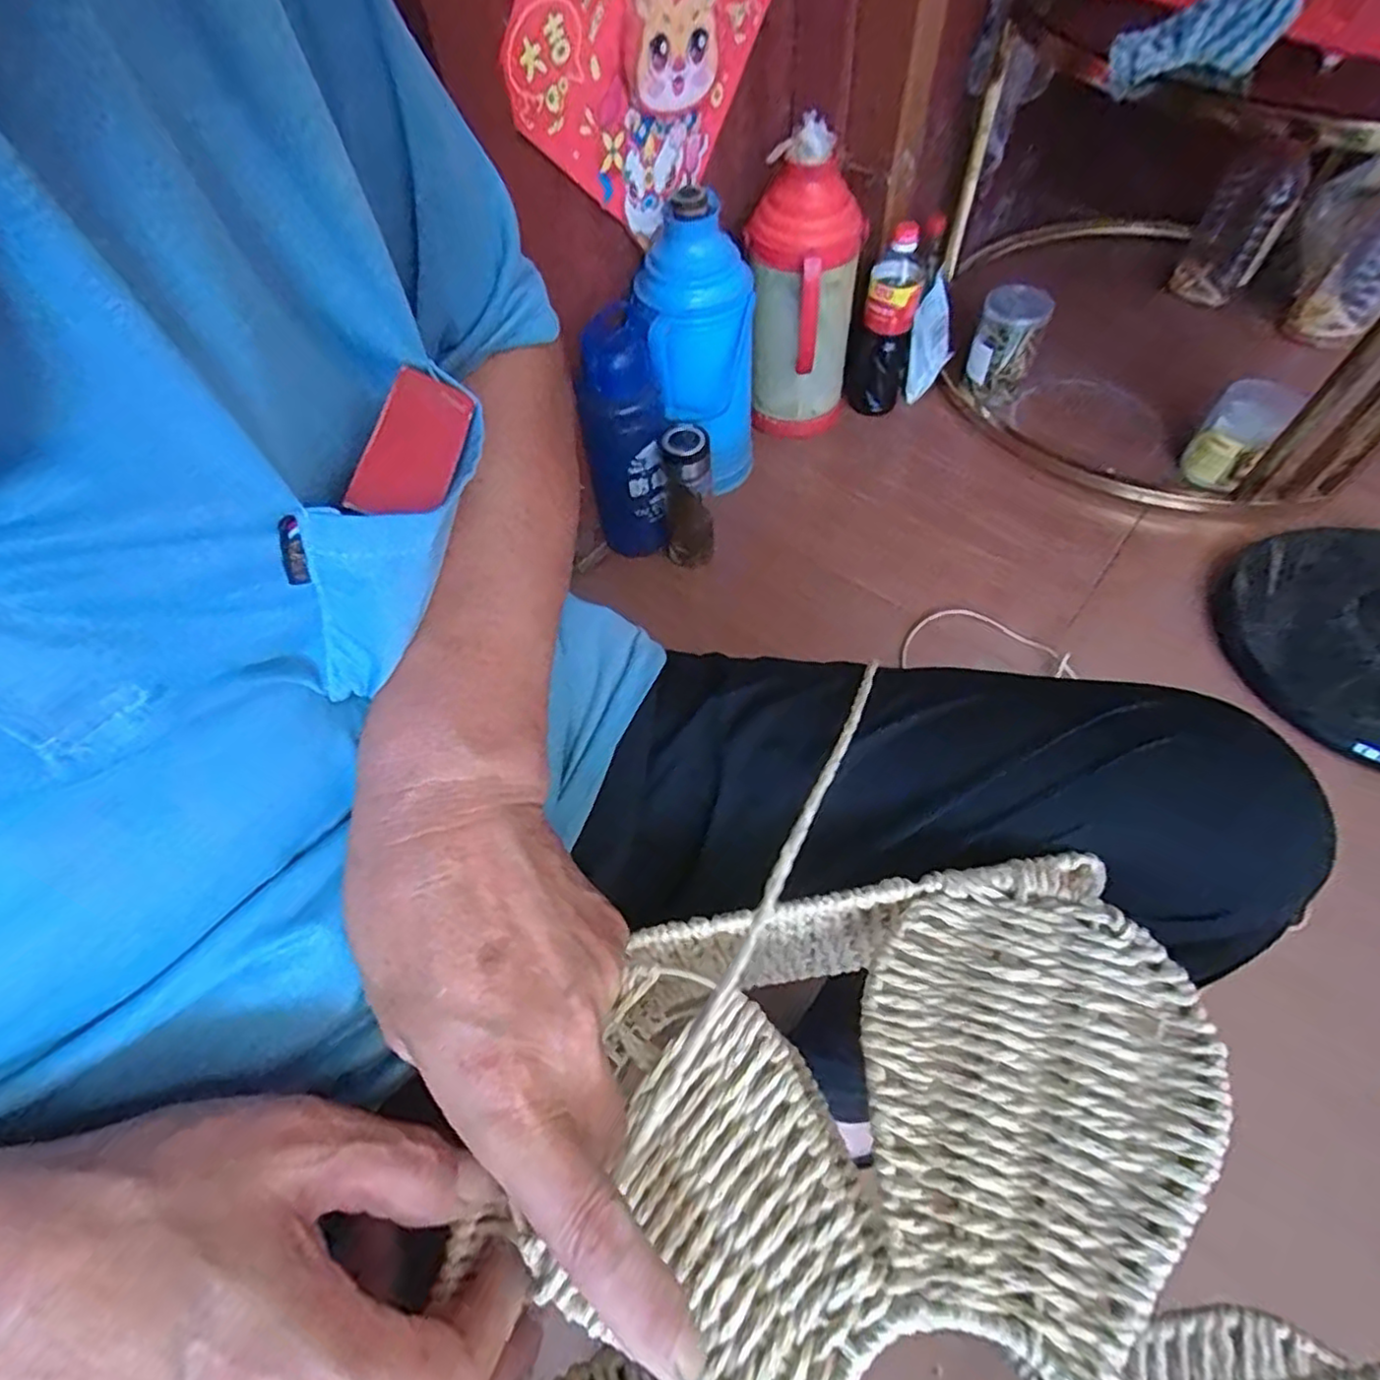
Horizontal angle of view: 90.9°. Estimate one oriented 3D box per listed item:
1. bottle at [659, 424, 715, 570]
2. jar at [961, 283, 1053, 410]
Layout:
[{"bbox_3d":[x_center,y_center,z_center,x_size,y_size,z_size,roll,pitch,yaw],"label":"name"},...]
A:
[{"bbox_3d":[-0.004,-0.251,0.914,0.068,0.205,0.052,-6,57,0],"label":"bottle"},{"bbox_3d":[0.504,-0.545,1.081,0.106,0.143,0.087,-11,57,-3],"label":"jar"}]

